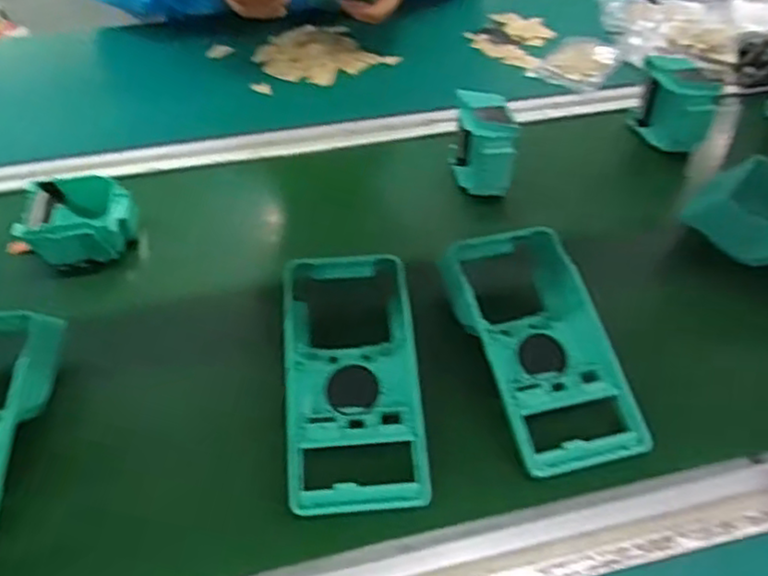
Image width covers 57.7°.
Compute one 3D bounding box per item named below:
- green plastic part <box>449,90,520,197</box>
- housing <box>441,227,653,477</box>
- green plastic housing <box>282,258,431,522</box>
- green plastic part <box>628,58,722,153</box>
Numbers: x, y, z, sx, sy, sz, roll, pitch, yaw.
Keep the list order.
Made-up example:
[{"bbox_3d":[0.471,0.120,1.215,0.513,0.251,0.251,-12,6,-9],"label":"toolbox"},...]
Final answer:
[{"bbox_3d":[0.087,-0.128,0.618,0.046,0.074,0.077,0,41,-2],"label":"green plastic part"},{"bbox_3d":[0.100,0.033,0.468,0.088,0.049,0.179,-10,44,-12],"label":"housing"},{"bbox_3d":[-0.023,0.045,0.453,0.087,0.051,0.193,-3,43,-4],"label":"green plastic housing"},{"bbox_3d":[0.280,-0.178,0.674,0.071,0.069,0.050,28,47,26],"label":"green plastic part"}]

